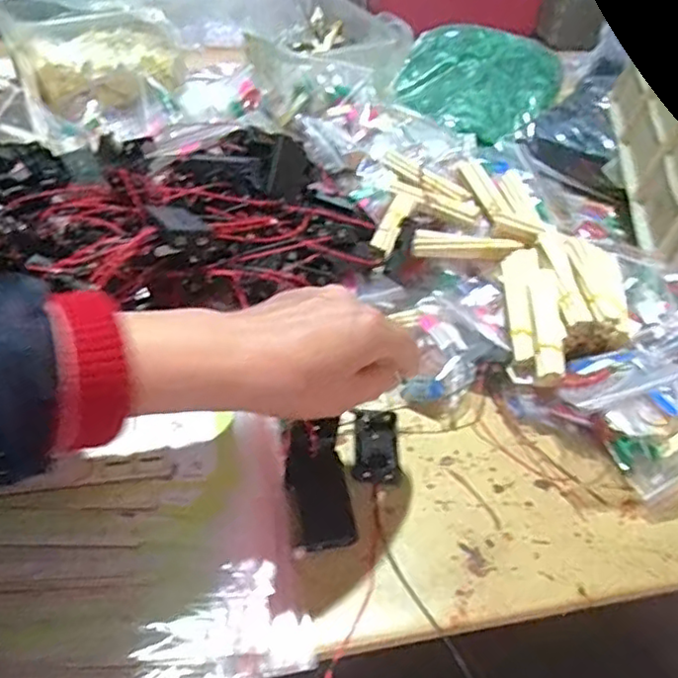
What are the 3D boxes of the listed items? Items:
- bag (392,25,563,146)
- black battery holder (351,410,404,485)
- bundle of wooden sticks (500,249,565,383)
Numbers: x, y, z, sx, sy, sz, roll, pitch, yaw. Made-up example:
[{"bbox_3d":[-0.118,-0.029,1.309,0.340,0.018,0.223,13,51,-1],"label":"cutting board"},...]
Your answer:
[{"bbox_3d":[0.200,-0.387,0.946,0.218,0.083,0.250,22,42,20],"label":"bag"},{"bbox_3d":[0.026,0.077,0.456,0.034,0.012,0.057,0,39,-6],"label":"black battery holder"},{"bbox_3d":[0.158,-0.022,0.518,0.039,0.020,0.133,3,52,-3],"label":"bundle of wooden sticks"}]

